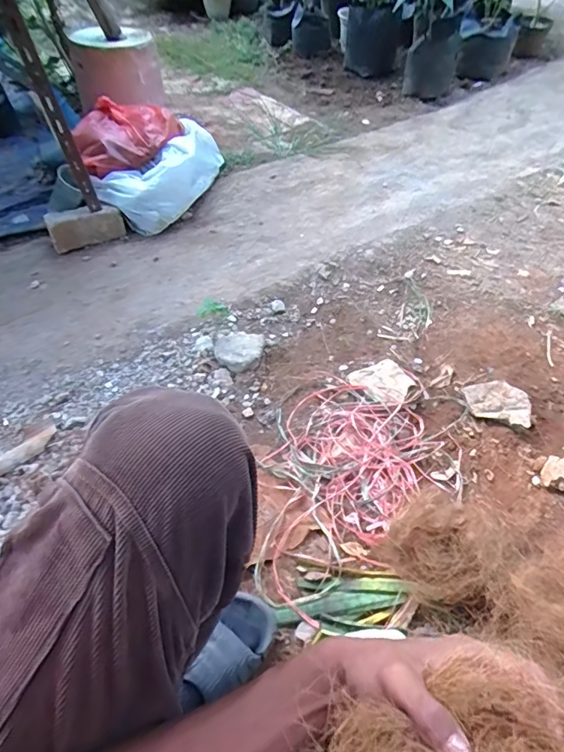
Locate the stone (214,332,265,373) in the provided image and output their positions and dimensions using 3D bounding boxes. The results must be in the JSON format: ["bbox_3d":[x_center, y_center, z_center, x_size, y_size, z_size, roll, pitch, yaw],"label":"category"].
[{"bbox_3d":[-0.102,-0.060,1.066,0.106,0.039,0.117,6,50,8],"label":"stone"}]

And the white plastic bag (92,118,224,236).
[{"bbox_3d":[-0.367,-0.669,1.511,0.213,0.159,0.524,16,52,14],"label":"white plastic bag"}]

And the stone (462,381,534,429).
[{"bbox_3d":[0.439,0.055,0.940,0.133,0.046,0.084,20,53,16],"label":"stone"}]

